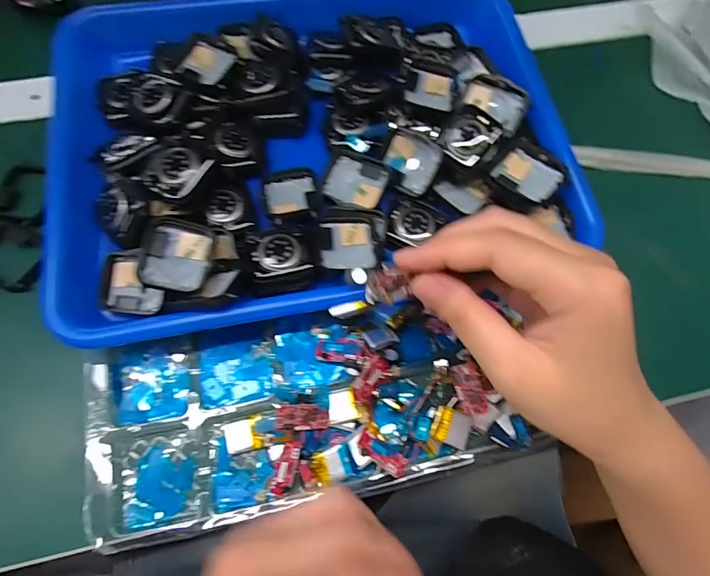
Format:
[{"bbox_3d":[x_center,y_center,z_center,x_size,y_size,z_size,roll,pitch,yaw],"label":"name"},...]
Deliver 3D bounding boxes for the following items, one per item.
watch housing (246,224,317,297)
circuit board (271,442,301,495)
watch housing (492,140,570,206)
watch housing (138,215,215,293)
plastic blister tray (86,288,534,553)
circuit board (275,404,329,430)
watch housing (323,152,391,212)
[{"bbox_3d":[-0.044,-0.017,0.256,0.038,0.012,0.039,-7,69,-4],"label":"watch housing"},{"bbox_3d":[-0.037,0.098,0.234,0.011,0.004,0.026,13,69,3],"label":"circuit board"},{"bbox_3d":[0.110,-0.072,0.269,0.036,0.009,0.041,-42,76,-16],"label":"watch housing"},{"bbox_3d":[-0.100,-0.019,0.244,0.037,0.011,0.042,11,67,-12],"label":"watch housing"},{"bbox_3d":[-0.030,0.064,0.243,0.229,0.030,0.103,-10,70,-6],"label":"plastic blister tray"},{"bbox_3d":[-0.029,0.072,0.240,0.029,0.007,0.013,9,68,-19],"label":"circuit board"},{"bbox_3d":[0.000,-0.069,0.284,0.040,0.011,0.038,23,70,7],"label":"watch housing"}]

